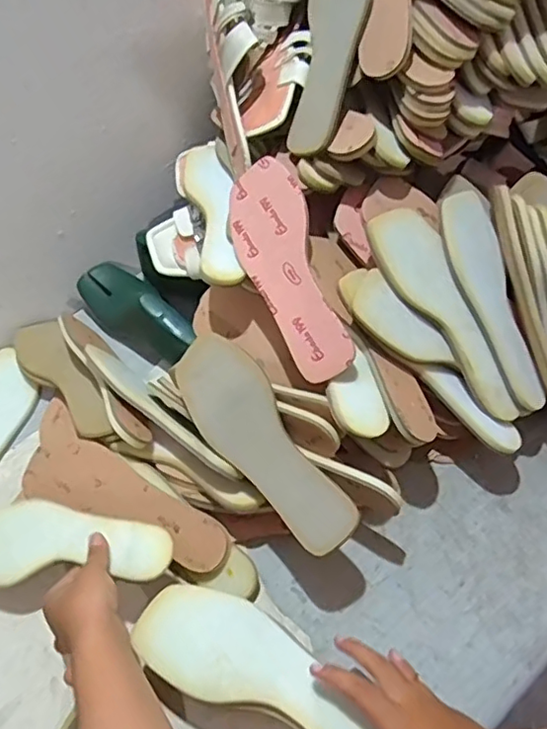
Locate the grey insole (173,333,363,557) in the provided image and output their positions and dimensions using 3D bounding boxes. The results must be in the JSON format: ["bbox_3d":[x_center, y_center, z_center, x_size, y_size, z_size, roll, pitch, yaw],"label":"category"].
[{"bbox_3d":[-0.014,0.072,0.562,0.079,0.011,0.238,-39,70,3],"label":"grey insole"}]

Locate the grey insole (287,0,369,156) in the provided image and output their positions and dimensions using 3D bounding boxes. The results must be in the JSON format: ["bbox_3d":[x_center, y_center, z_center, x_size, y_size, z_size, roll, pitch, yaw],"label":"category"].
[{"bbox_3d":[0.057,-0.336,0.606,0.082,0.009,0.231,17,98,42],"label":"grey insole"}]

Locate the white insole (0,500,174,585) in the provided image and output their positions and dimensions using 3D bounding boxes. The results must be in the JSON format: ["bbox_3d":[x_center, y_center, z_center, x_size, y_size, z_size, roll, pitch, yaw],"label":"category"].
[{"bbox_3d":[-0.205,0.167,0.559,0.228,0.018,0.075,-7,57,13],"label":"white insole"}]

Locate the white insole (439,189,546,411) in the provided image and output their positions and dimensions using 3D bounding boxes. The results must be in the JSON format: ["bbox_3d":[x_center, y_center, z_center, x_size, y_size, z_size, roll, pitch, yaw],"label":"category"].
[{"bbox_3d":[0.227,-0.067,0.616,0.070,0.014,0.234,-11,83,-22],"label":"white insole"}]

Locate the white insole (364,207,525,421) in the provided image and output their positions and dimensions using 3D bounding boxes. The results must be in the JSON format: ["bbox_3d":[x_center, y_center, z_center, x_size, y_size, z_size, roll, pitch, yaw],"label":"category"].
[{"bbox_3d":[0.180,-0.051,0.604,0.072,0.013,0.242,-35,93,-20],"label":"white insole"}]

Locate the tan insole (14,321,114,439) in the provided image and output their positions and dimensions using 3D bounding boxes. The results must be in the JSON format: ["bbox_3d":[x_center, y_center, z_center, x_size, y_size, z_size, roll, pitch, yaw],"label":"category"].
[{"bbox_3d":[-0.259,0.017,0.710,0.063,0.028,0.235,-32,58,-15],"label":"tan insole"}]

